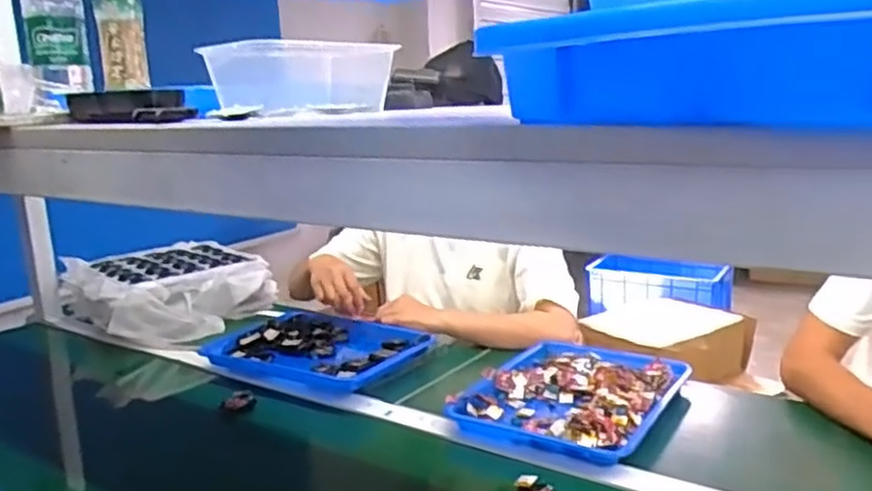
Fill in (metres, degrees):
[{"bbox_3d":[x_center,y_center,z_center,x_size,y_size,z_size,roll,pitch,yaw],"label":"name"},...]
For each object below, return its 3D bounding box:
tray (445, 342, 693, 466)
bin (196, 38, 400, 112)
[{"bbox_3d":[0.191,0.205,0.982,0.249,0.035,0.297,6,15,33],"label":"tray"},{"bbox_3d":[-0.119,-0.155,0.647,0.085,0.058,0.164,8,16,40],"label":"bin"}]

